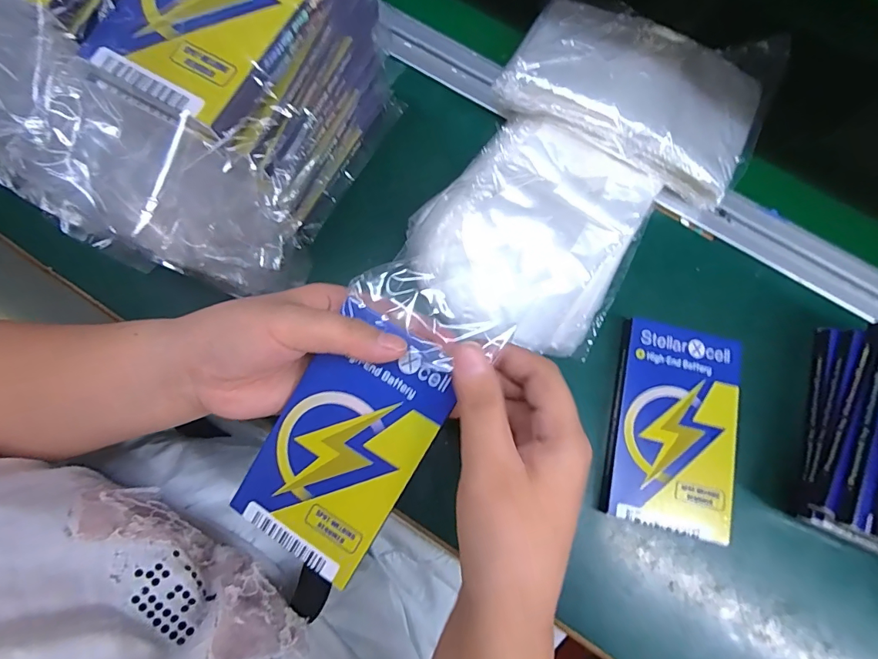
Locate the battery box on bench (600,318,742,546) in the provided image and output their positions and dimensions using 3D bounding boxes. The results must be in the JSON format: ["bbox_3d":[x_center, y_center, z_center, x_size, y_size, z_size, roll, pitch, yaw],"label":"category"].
[{"bbox_3d":[0.157,0.063,0.295,0.077,0.007,0.130,14,75,2],"label":"battery box on bench"}]

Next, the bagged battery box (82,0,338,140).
[{"bbox_3d":[-0.099,-0.160,0.214,0.084,0.022,0.126,29,76,6],"label":"bagged battery box"}]

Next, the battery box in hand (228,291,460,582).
[{"bbox_3d":[-0.049,0.060,0.232,0.073,0.004,0.129,31,93,7],"label":"battery box in hand"}]

